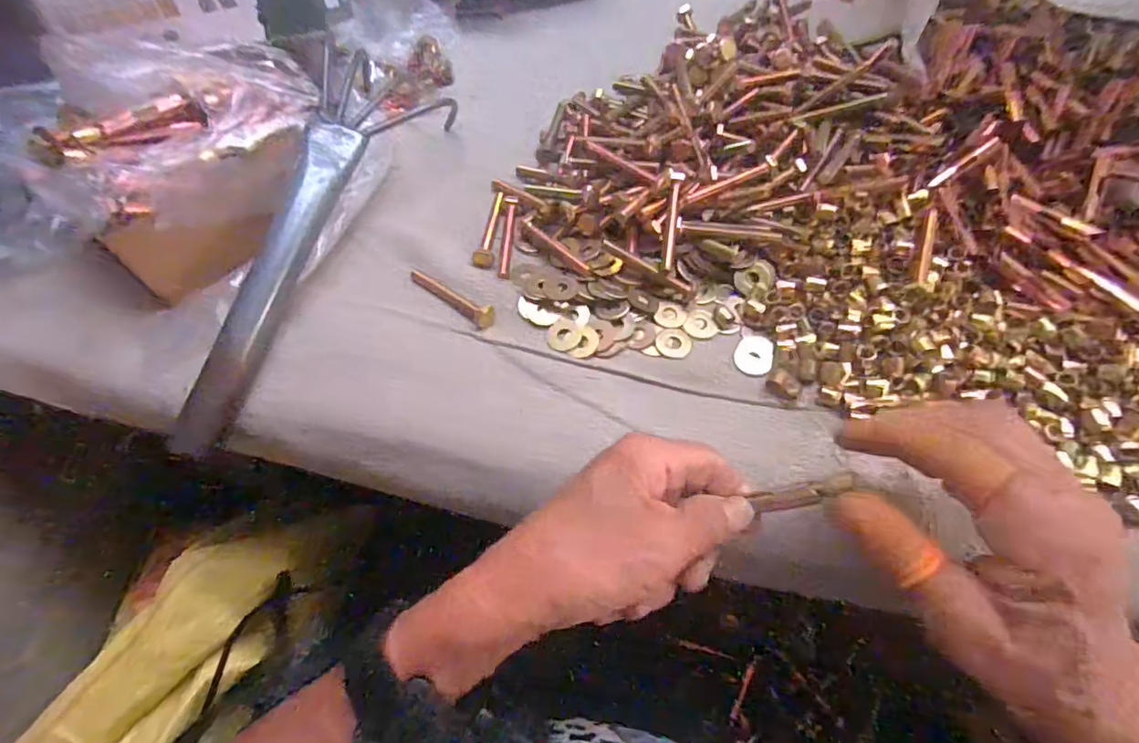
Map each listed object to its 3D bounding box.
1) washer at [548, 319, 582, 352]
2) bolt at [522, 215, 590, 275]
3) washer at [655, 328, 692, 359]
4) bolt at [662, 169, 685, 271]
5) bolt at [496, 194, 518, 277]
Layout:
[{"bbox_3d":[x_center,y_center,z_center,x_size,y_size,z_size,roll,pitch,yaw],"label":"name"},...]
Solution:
[{"bbox_3d":[-0.003,-0.023,0.323,0.020,0.004,0.022,3,58,5],"label":"washer"},{"bbox_3d":[-0.009,-0.080,0.347,0.008,0.008,0.064,-35,63,-18],"label":"bolt"},{"bbox_3d":[0.062,-0.018,0.319,0.020,0.004,0.021,7,59,7],"label":"washer"},{"bbox_3d":[0.062,-0.092,0.327,0.009,0.009,0.063,7,79,7],"label":"bolt"},{"bbox_3d":[-0.042,-0.092,0.364,0.009,0.007,0.069,0,58,3],"label":"bolt"}]

